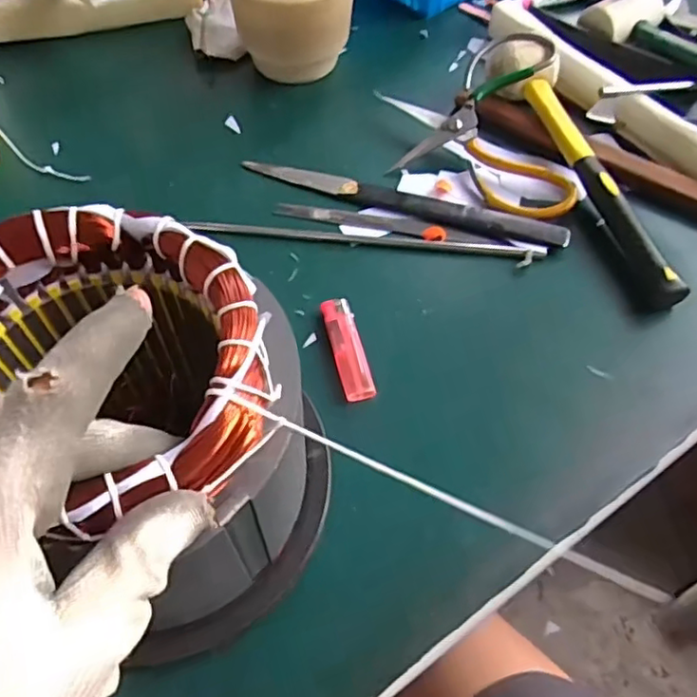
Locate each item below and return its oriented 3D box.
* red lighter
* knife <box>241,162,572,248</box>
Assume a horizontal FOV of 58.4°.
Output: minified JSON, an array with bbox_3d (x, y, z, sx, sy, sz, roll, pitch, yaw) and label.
[{"bbox_3d":[0.000,-0.001,0.422,0.021,0.009,0.078,-11,58,-9],"label":"red lighter"},{"bbox_3d":[0.043,-0.122,0.500,0.261,0.016,0.027,17,58,9],"label":"knife"}]

